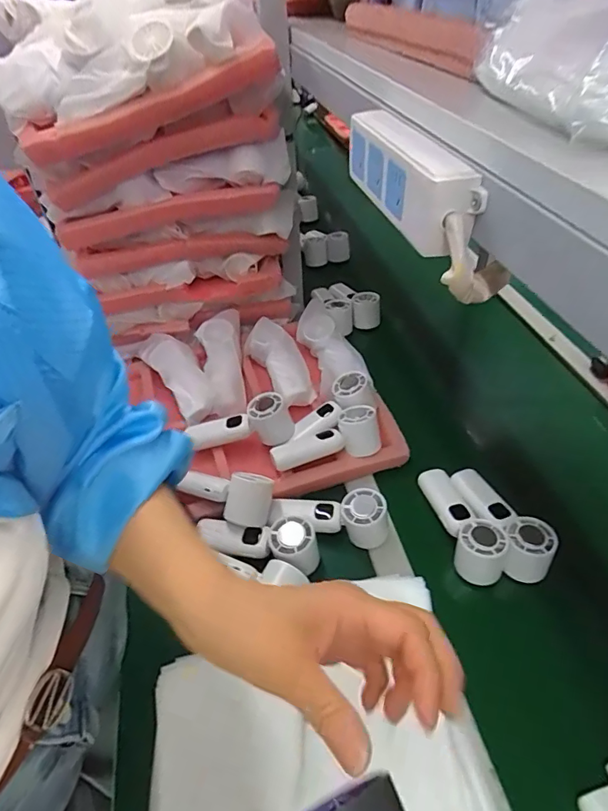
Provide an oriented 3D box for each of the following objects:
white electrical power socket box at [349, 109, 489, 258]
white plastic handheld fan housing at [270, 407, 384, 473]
[{"bbox_3d":[0.070,-0.170,0.339,0.036,0.048,0.172,-13,45,-9],"label":"white electrical power socket box"},{"bbox_3d":[0.028,0.047,0.651,0.151,0.058,0.065,-11,45,-7],"label":"white plastic handheld fan housing"}]

